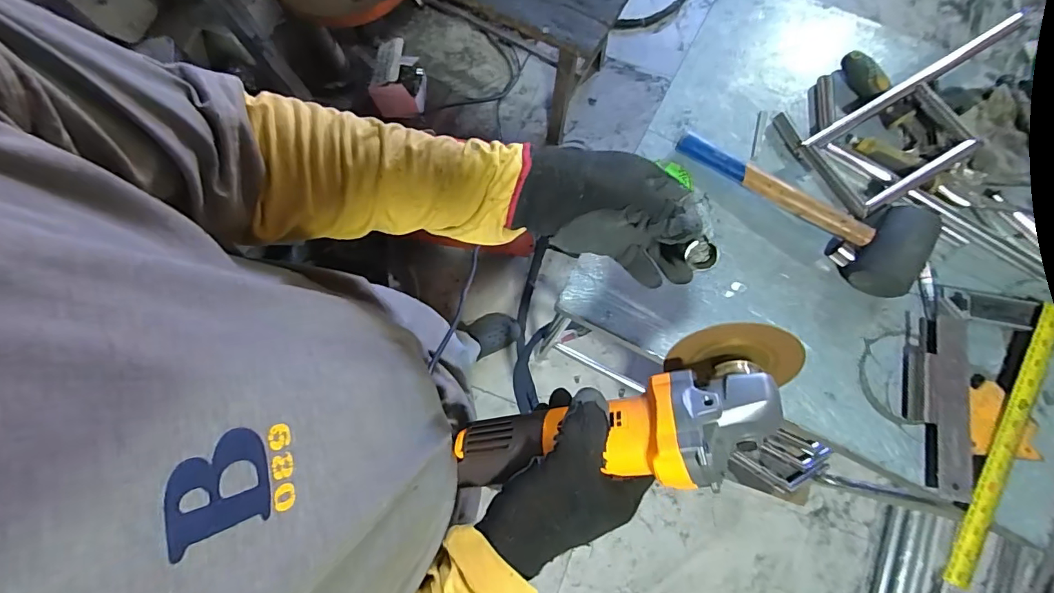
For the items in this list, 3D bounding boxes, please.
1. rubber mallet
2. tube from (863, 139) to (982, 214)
[{"bbox_3d":[0.337,-0.130,0.565,0.314,0.058,0.110,37,81,8],"label":"rubber mallet"},{"bbox_3d":[0.474,-0.145,0.560,0.161,0.016,0.016,-30,79,-4],"label":"tube"}]

